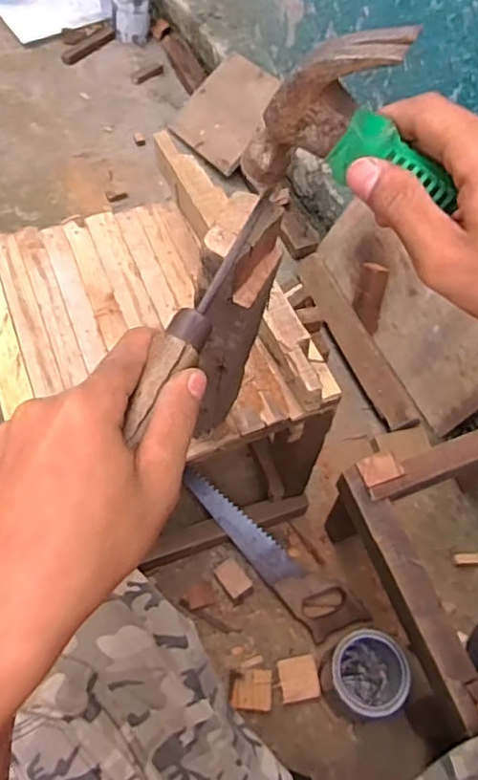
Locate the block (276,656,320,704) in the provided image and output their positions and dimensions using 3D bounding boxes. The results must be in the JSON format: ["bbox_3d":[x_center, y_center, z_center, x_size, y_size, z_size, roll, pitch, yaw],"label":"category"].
[{"bbox_3d":[0.093,0.448,0.911,0.058,0.013,0.061,-8,63,-8],"label":"block"}]

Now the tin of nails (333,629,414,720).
[{"bbox_3d":[0.187,0.419,0.866,0.111,0.135,0.105,2,62,-3],"label":"tin of nails"}]

